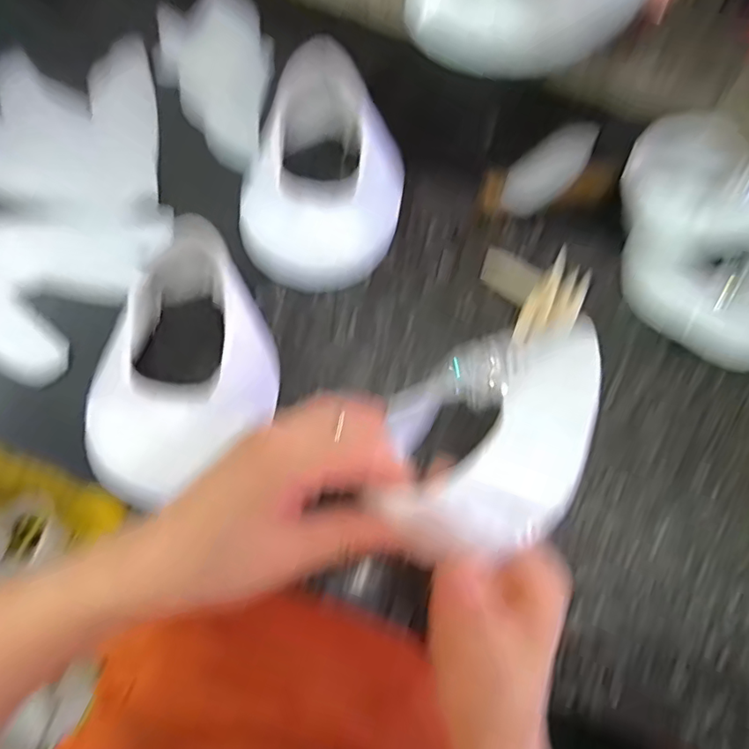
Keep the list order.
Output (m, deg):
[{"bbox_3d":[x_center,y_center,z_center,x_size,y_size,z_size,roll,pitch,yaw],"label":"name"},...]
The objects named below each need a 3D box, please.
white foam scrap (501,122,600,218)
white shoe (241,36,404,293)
[{"bbox_3d":[0.160,-0.188,0.484,0.043,0.015,0.136,42,70,11],"label":"white foam scrap"},{"bbox_3d":[-0.037,-0.165,0.439,0.127,0.064,0.172,20,69,3],"label":"white shoe"}]

